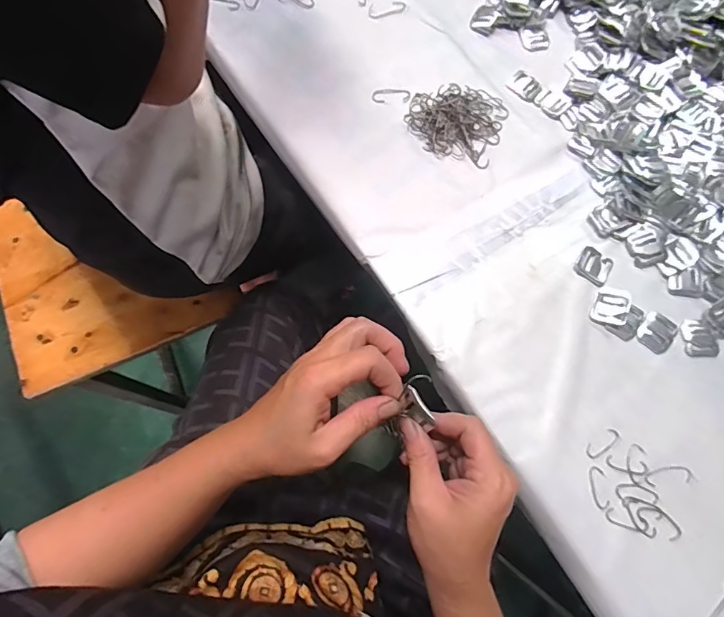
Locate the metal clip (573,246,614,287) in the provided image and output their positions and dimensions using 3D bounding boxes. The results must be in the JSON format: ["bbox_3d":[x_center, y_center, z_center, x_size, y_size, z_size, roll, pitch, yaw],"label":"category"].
[{"bbox_3d":[0.228,-0.042,0.433,0.033,0.004,0.031,36,76,9],"label":"metal clip"}]

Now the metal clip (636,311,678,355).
[{"bbox_3d":[0.282,0.022,0.423,0.031,0.004,0.039,39,77,10],"label":"metal clip"}]

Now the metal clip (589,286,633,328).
[{"bbox_3d":[0.236,-0.002,0.419,0.030,0.006,0.038,20,78,24],"label":"metal clip"}]

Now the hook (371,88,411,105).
[{"bbox_3d":[0.032,-0.236,0.491,0.041,0.004,0.021,0,73,-1],"label":"hook"}]

